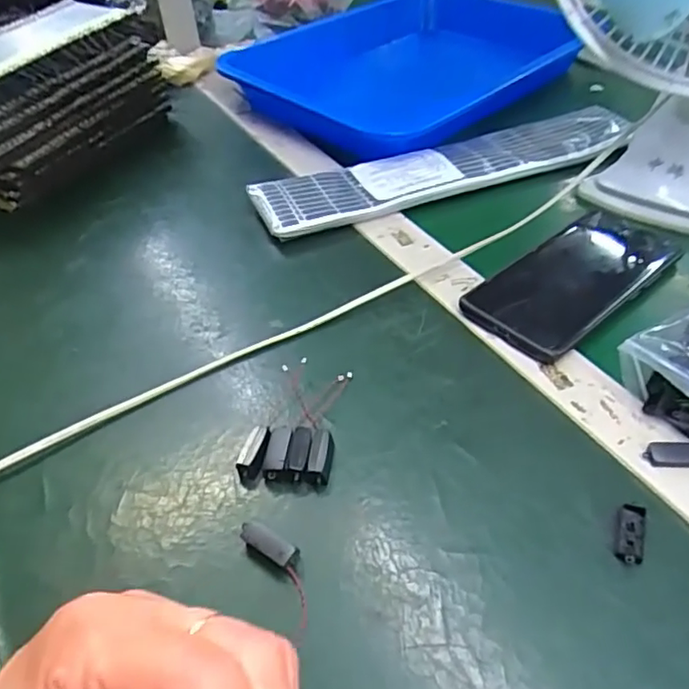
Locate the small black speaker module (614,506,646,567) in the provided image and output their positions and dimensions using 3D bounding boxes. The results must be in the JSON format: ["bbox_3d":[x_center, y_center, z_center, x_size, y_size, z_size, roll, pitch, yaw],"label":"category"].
[{"bbox_3d":[0.136,0.090,0.290,0.011,0.005,0.029,15,46,19],"label":"small black speaker module"}]

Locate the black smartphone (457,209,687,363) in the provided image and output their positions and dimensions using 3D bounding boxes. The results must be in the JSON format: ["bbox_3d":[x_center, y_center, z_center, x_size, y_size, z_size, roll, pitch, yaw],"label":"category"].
[{"bbox_3d":[0.165,-0.049,0.432,0.179,0.012,0.077,-33,51,-27],"label":"black smartphone"}]

